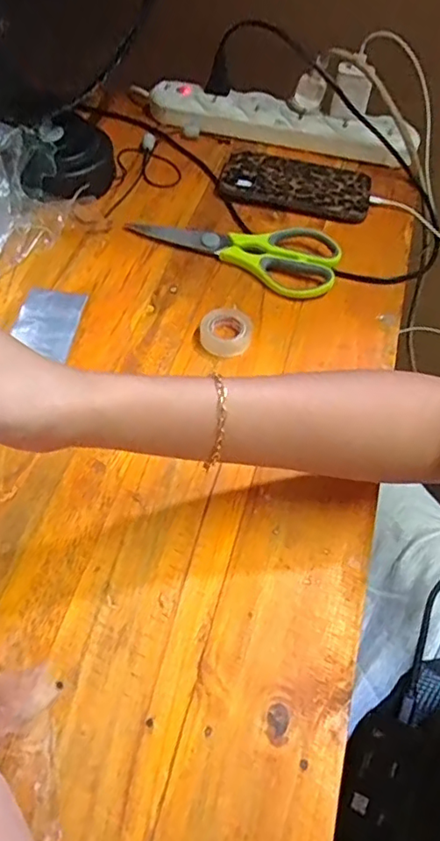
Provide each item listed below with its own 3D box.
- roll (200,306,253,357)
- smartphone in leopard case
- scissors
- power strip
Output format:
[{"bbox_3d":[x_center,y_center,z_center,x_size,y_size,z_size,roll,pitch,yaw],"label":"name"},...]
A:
[{"bbox_3d":[0.005,-0.075,0.474,0.043,0.015,0.046,2,56,-3],"label":"roll"},{"bbox_3d":[0.079,-0.247,0.594,0.151,0.014,0.086,10,56,3],"label":"smartphone in leopard case"},{"bbox_3d":[0.018,-0.169,0.535,0.192,0.019,0.074,23,58,11],"label":"scissors"},{"bbox_3d":[0.066,-0.328,0.630,0.293,0.044,0.056,18,57,8],"label":"power strip"}]

